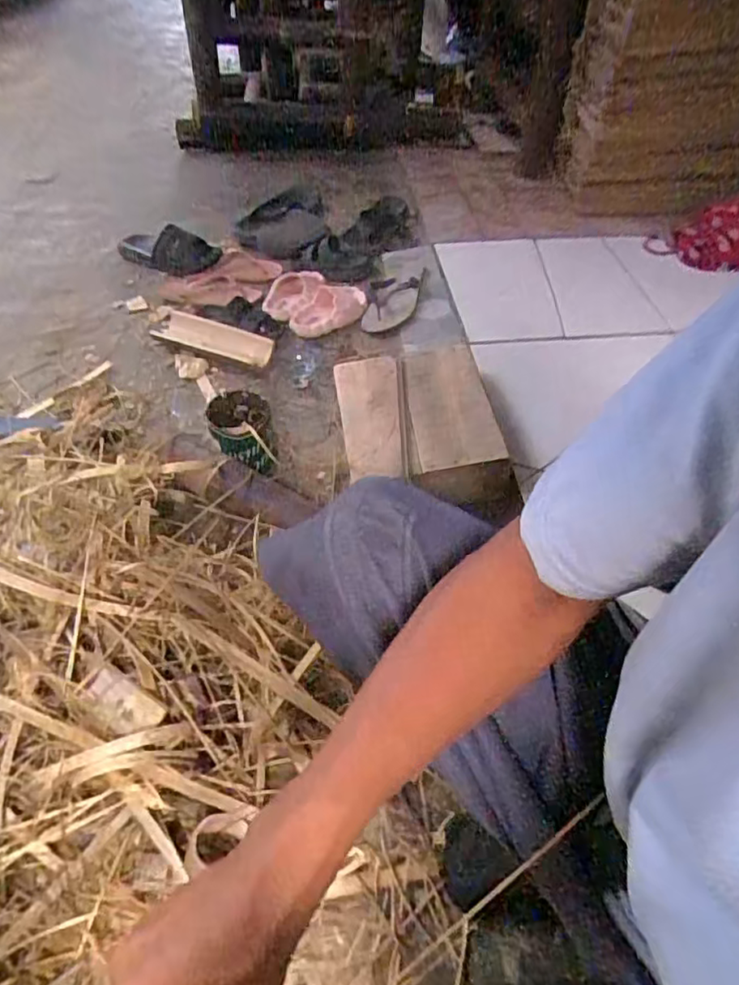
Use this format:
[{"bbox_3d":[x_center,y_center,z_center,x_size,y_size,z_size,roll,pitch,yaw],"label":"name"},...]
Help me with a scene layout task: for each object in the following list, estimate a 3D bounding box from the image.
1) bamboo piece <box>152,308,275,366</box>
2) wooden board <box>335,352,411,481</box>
[{"bbox_3d":[-0.302,-0.304,1.170,0.233,0.027,0.080,15,50,11],"label":"bamboo piece"},{"bbox_3d":[0.006,-0.125,0.956,0.103,0.015,0.268,-4,57,-3],"label":"wooden board"}]

